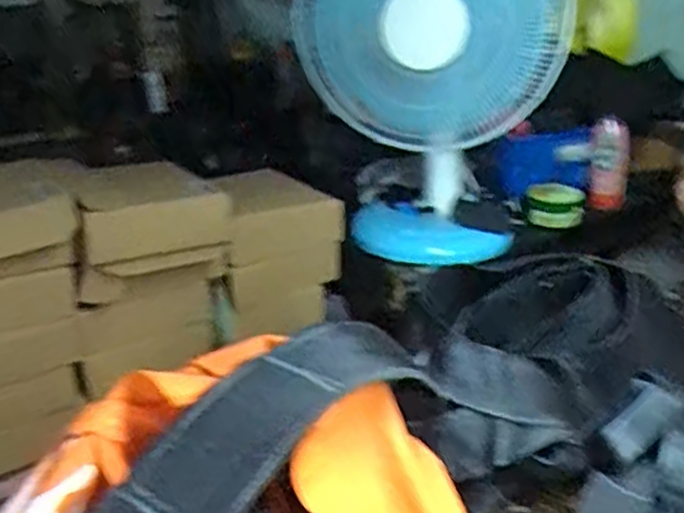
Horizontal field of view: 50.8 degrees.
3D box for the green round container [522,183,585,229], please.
[{"bbox_3d":[0.397,-0.105,1.363,0.103,0.063,0.105,7,24,26],"label":"green round container"}]

